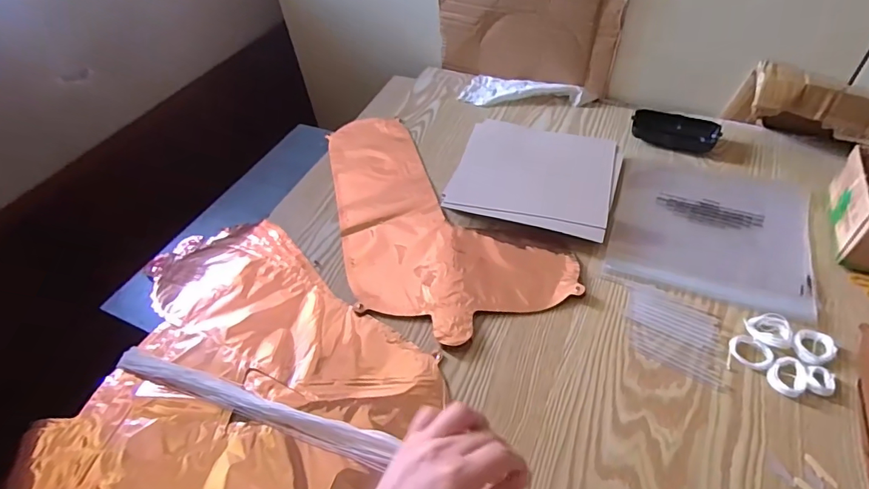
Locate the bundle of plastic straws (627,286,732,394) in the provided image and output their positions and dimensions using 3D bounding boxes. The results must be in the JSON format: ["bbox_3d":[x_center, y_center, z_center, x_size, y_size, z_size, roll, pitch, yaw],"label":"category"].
[{"bbox_3d":[0.237,0.085,0.460,0.098,0.004,0.080,23,55,24],"label":"bundle of plastic straws"}]

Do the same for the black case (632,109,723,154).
[{"bbox_3d":[0.329,-0.156,0.648,0.107,0.026,0.042,19,53,22],"label":"black case"}]

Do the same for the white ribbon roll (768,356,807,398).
[{"bbox_3d":[0.313,0.116,0.417,0.033,0.008,0.030,-3,48,3],"label":"white ribbon roll"}]

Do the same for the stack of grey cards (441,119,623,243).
[{"bbox_3d":[0.131,-0.092,0.612,0.196,0.021,0.173,15,51,18],"label":"stack of grey cards"}]

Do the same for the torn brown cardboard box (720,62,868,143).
[{"bbox_3d":[0.517,-0.162,0.591,0.251,0.082,0.070,14,51,18],"label":"torn brown cardboard box"}]

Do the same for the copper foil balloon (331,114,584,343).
[{"bbox_3d":[-0.016,-0.053,0.601,0.225,0.013,0.395,-18,49,-10],"label":"copper foil balloon"}]

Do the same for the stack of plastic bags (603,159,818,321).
[{"bbox_3d":[0.316,-0.022,0.545,0.201,0.008,0.205,14,51,18],"label":"stack of plastic bags"}]

